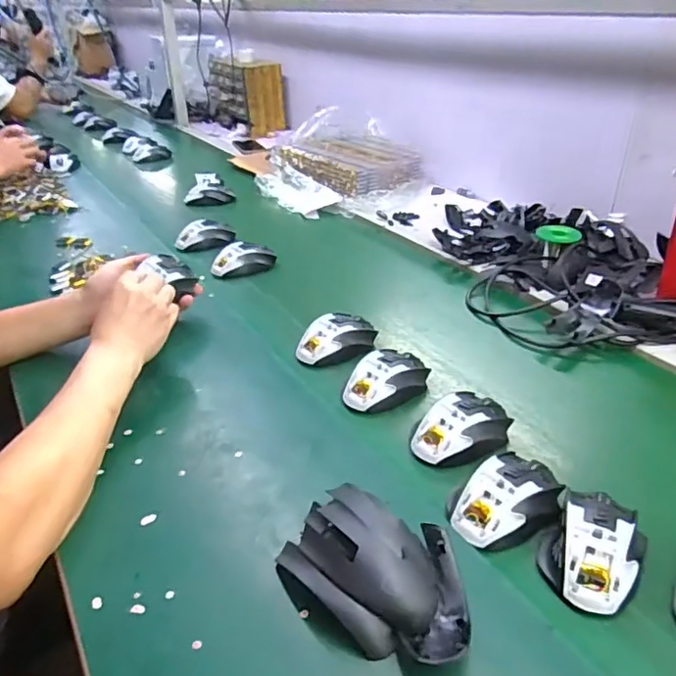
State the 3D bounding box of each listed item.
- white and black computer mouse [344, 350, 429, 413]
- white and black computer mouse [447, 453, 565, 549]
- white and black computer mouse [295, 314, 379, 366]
[{"bbox_3d":[0.058,0.047,0.667,0.108,0.035,0.064,-28,41,-36],"label":"white and black computer mouse"},{"bbox_3d":[0.155,0.143,0.508,0.114,0.032,0.069,-21,37,-28],"label":"white and black computer mouse"},{"bbox_3d":[-0.001,-0.002,0.749,0.113,0.037,0.068,-14,34,-20],"label":"white and black computer mouse"}]

